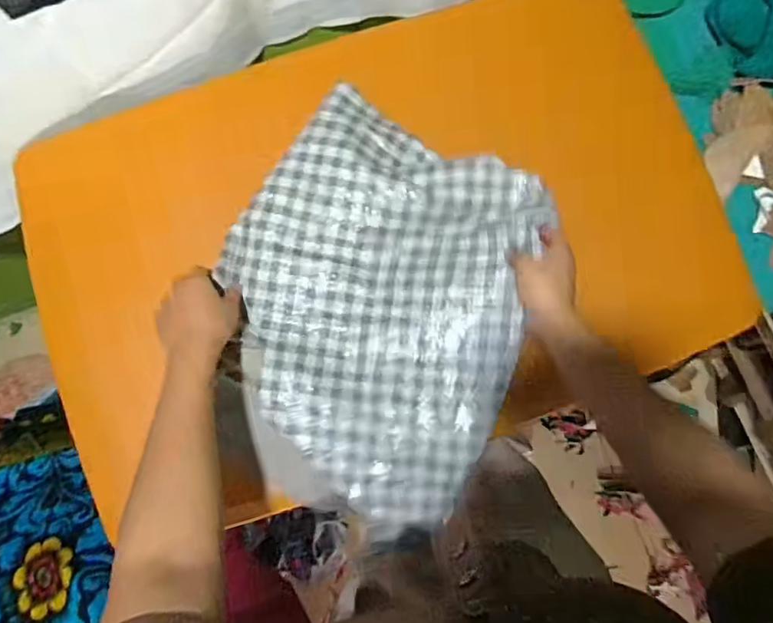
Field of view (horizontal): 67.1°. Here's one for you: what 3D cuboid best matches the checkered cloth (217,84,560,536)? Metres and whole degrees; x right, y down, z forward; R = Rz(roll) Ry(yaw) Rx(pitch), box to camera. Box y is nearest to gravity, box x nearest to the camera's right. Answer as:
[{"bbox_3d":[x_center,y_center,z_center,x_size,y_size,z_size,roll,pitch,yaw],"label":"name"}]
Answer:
[{"bbox_3d":[-0.018,-0.003,0.604,0.301,0.054,0.406,16,81,0],"label":"checkered cloth"}]

